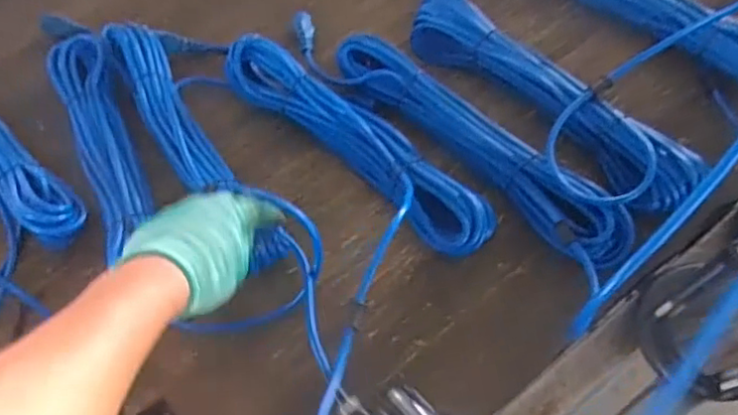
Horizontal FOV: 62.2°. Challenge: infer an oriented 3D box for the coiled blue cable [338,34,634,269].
[{"bbox_3d":[0.102,-0.068,0.635,0.349,0.052,0.065,39,72,19],"label":"coiled blue cable"}]

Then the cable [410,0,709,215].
[{"bbox_3d":[0.178,-0.124,0.645,0.082,0.039,0.351,-40,68,-15],"label":"cable"}]

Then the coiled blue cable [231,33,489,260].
[{"bbox_3d":[-0.017,-0.065,0.636,0.341,0.060,0.077,40,72,20],"label":"coiled blue cable"}]

